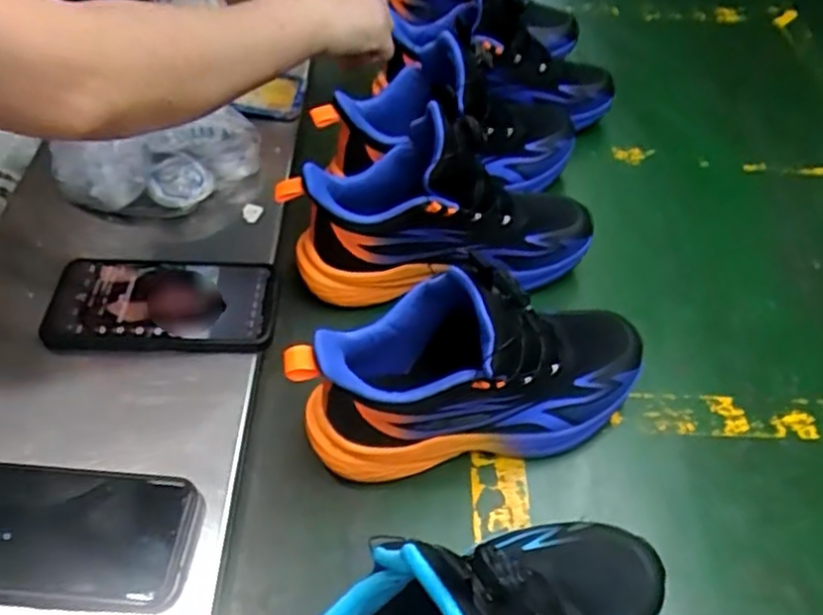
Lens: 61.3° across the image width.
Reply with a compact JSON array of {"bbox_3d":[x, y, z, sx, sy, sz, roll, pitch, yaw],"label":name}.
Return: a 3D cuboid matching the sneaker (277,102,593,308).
[{"bbox_3d":[0.027,-0.079,0.546,0.248,0.139,0.081,-3,51,-7],"label":"sneaker"}]

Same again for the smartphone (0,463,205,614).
[{"bbox_3d":[-0.213,0.134,0.411,0.162,0.017,0.083,4,47,-1],"label":"smartphone"}]

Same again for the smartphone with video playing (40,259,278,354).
[{"bbox_3d":[-0.186,-0.005,0.519,0.167,0.011,0.080,2,51,-3],"label":"smartphone with video playing"}]

